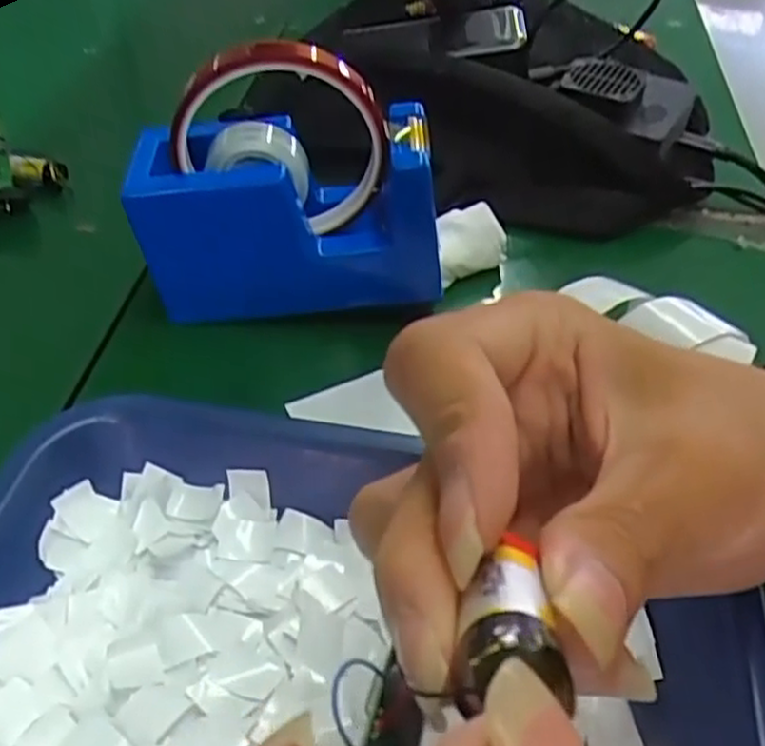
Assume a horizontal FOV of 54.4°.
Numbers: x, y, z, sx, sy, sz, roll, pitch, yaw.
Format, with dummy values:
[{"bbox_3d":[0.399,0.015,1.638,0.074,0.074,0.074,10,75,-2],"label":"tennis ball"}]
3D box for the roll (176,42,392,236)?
[{"bbox_3d":[-0.041,-0.096,0.305,0.084,0.082,0.018,3,47,-4],"label":"roll"}]

